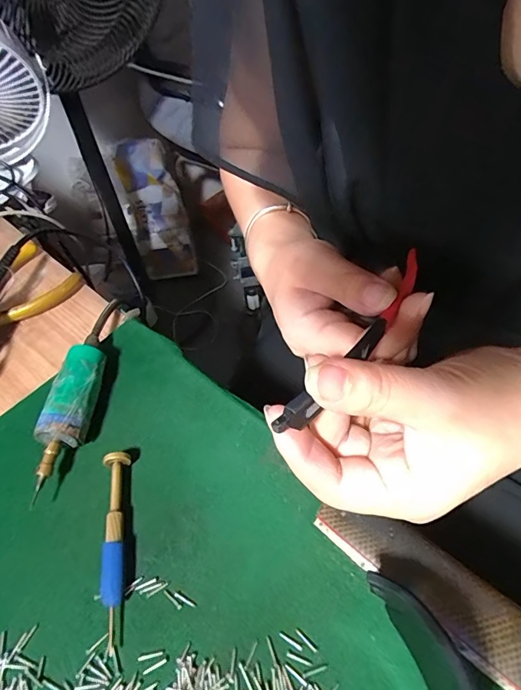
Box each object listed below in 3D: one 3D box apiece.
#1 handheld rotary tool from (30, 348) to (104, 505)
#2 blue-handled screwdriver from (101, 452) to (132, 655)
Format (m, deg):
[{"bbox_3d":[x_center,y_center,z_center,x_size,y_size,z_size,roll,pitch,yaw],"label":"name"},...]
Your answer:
[{"bbox_3d":[-0.120,0.045,0.271,0.024,0.030,0.097,-1,53,5],"label":"handheld rotary tool"},{"bbox_3d":[-0.077,0.105,0.231,0.013,0.014,0.095,-11,53,-2],"label":"blue-handled screwdriver"}]

